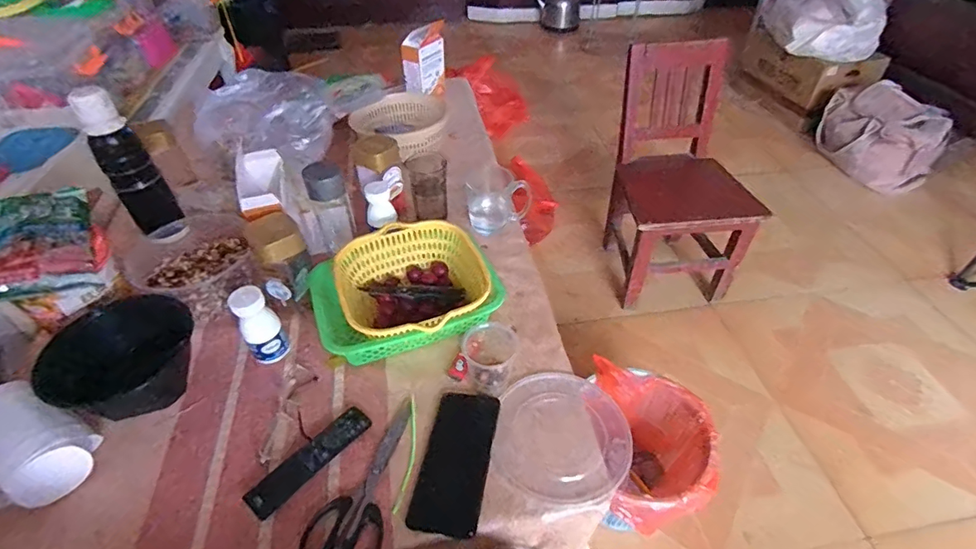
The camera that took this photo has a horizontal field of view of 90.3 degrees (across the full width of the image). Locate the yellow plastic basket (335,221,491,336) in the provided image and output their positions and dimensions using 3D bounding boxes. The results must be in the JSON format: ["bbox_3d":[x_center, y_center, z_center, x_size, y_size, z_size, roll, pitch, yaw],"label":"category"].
[{"bbox_3d":[-0.106,0.018,0.702,0.200,0.068,0.201,-18,47,-17],"label":"yellow plastic basket"}]

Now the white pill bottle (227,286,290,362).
[{"bbox_3d":[-0.300,0.069,0.640,0.049,0.110,0.041,-27,50,-24],"label":"white pill bottle"}]

